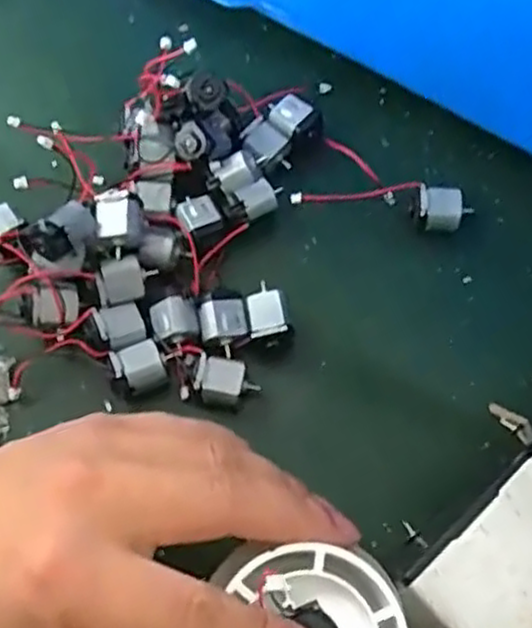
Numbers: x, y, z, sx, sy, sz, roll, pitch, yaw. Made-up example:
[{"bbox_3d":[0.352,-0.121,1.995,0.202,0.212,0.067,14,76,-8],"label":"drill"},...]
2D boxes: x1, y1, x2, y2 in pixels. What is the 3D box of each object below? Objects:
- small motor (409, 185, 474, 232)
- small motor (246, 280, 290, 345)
[{"bbox_3d":[0.079,-0.046,0.337,0.026,0.017,0.017,10,69,2],"label":"small motor"},{"bbox_3d":[0.000,0.001,0.316,0.016,0.014,0.026,-11,70,-6],"label":"small motor"}]

